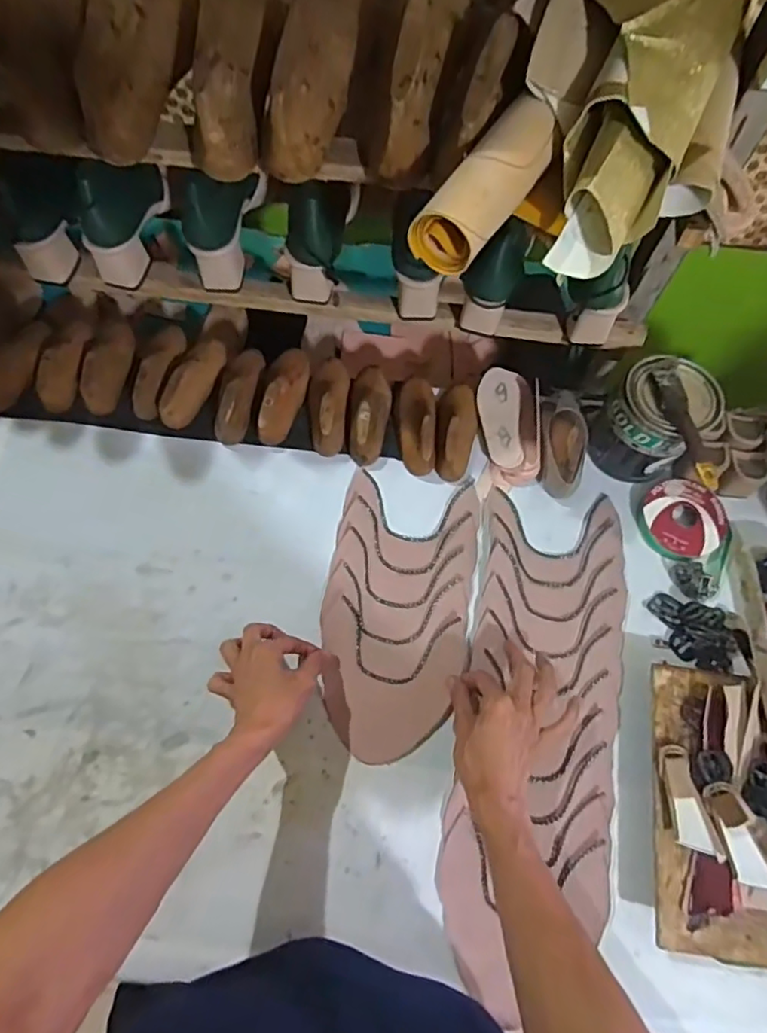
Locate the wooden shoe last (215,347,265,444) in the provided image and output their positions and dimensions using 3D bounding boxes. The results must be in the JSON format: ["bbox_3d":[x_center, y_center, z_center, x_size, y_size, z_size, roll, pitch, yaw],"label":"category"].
[{"bbox_3d":[-0.186,-0.164,0.750,0.046,0.053,0.138,10,71,3],"label":"wooden shoe last"}]

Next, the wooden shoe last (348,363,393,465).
[{"bbox_3d":[-0.018,-0.136,0.740,0.049,0.056,0.138,4,71,1],"label":"wooden shoe last"}]

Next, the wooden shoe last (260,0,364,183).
[{"bbox_3d":[-0.059,-0.389,0.493,0.059,0.078,0.217,14,71,4],"label":"wooden shoe last"}]

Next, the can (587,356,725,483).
[{"bbox_3d":[0.323,-0.111,0.692,0.115,0.125,0.109,0,71,-1],"label":"can"}]

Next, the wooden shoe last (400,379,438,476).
[{"bbox_3d":[0.040,-0.123,0.739,0.052,0.048,0.136,2,71,0],"label":"wooden shoe last"}]

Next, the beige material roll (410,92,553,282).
[{"bbox_3d":[0.076,-0.241,0.429,0.052,0.046,0.135,33,74,10],"label":"beige material roll"}]

